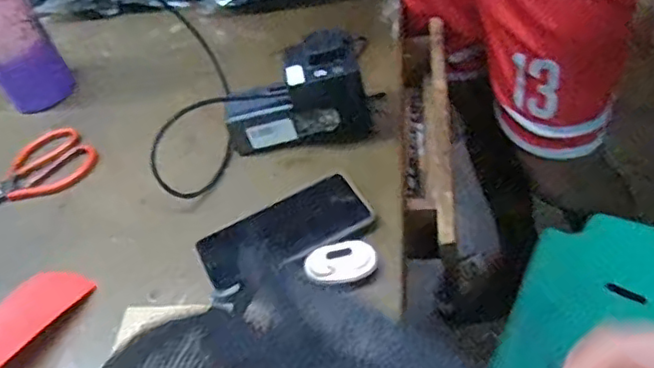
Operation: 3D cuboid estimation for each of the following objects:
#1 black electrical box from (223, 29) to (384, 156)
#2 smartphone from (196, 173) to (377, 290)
[{"bbox_3d":[-0.032,-0.093,0.673,0.168,0.108,0.061,-14,46,1],"label":"black electrical box"},{"bbox_3d":[-0.043,0.046,0.614,0.167,0.008,0.081,-26,47,-10],"label":"smartphone"}]

